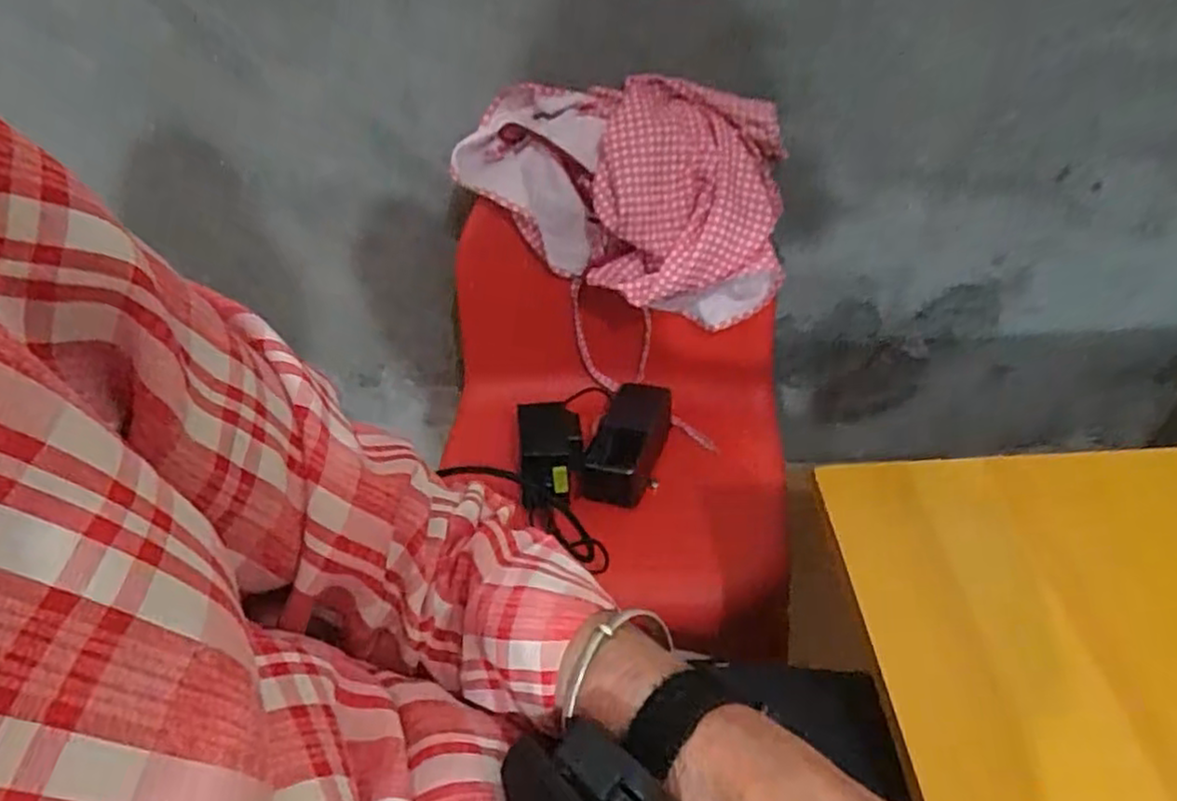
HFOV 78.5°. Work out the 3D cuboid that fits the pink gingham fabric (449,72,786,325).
[{"bbox_3d":[0.038,-0.191,0.691,0.293,0.178,0.166,16,42,24],"label":"pink gingham fabric"}]

